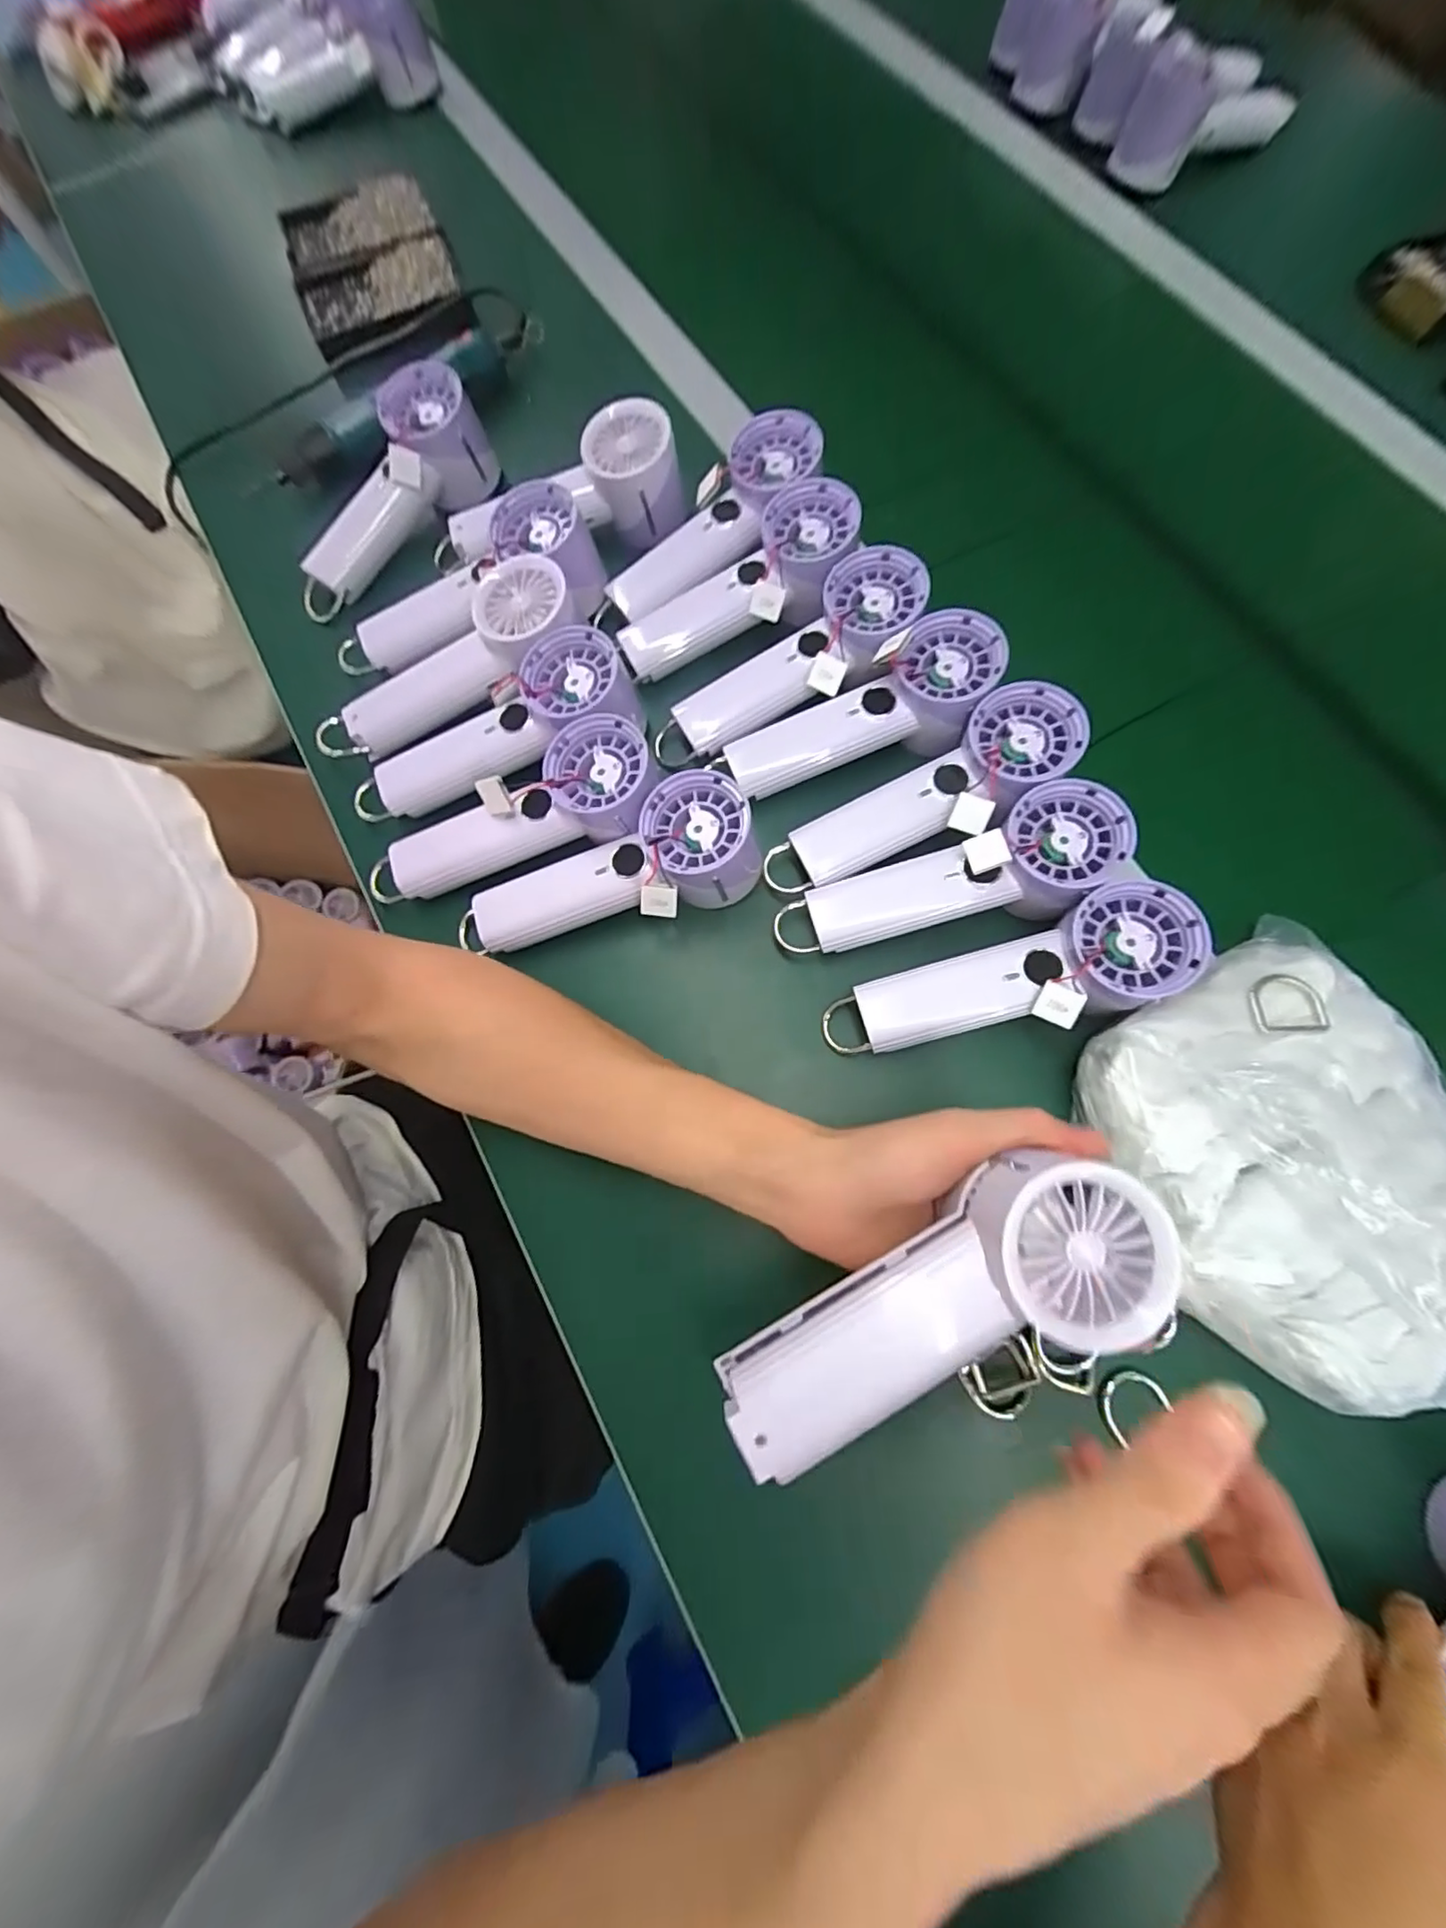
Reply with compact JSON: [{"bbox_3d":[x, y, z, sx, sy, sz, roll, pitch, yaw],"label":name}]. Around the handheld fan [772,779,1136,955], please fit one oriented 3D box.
[{"bbox_3d":[0.128,-0.046,0.353,0.192,0.040,0.059,-18,74,12],"label":"handheld fan"}]

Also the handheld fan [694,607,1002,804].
[{"bbox_3d":[0.087,-0.153,0.392,0.177,0.046,0.063,-22,74,11],"label":"handheld fan"}]

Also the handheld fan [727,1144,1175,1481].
[{"bbox_3d":[0.080,0.131,0.233,0.168,0.035,0.060,-29,76,3],"label":"handheld fan"}]

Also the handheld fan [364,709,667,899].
[{"bbox_3d":[-0.128,-0.086,0.365,0.184,0.043,0.063,-22,74,10],"label":"handheld fan"}]

